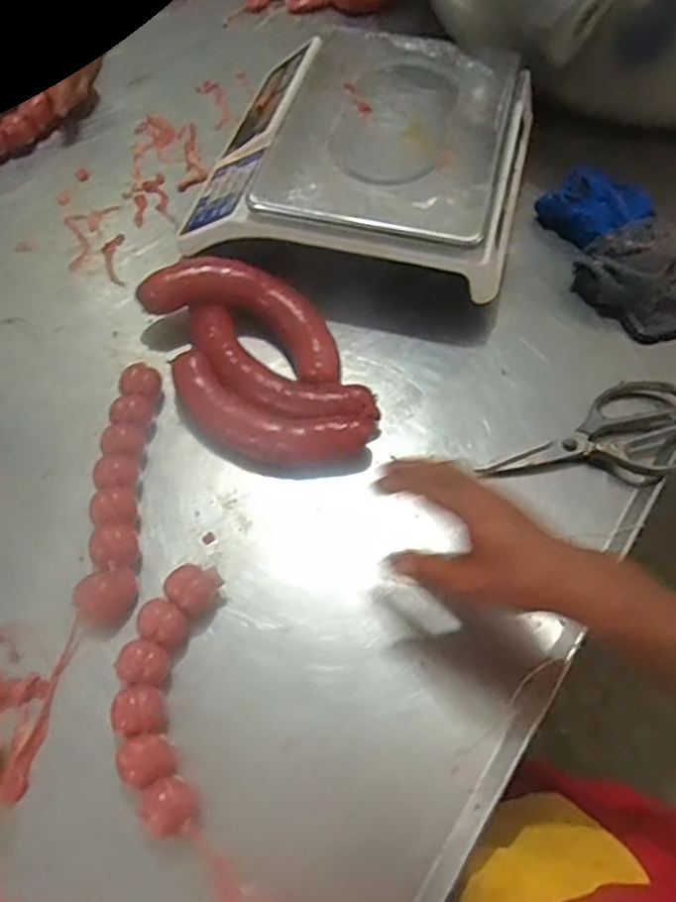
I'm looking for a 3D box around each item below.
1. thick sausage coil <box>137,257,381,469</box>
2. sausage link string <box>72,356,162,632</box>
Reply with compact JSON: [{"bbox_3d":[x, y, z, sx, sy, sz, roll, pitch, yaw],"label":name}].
[{"bbox_3d":[-0.075,-0.084,0.613,0.162,0.054,0.237,-19,63,-12],"label":"thick sausage coil"},{"bbox_3d":[-0.185,0.029,0.559,0.048,0.032,0.235,-1,61,-3],"label":"sausage link string"}]

